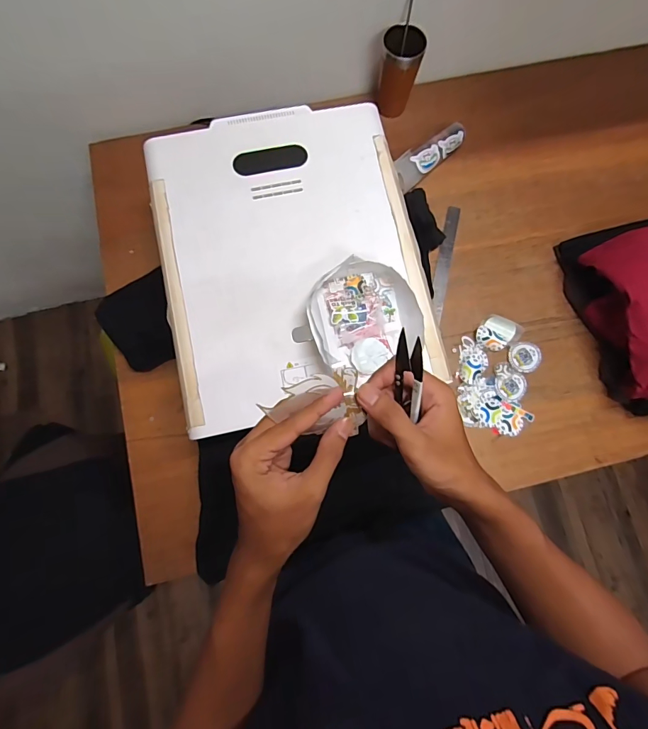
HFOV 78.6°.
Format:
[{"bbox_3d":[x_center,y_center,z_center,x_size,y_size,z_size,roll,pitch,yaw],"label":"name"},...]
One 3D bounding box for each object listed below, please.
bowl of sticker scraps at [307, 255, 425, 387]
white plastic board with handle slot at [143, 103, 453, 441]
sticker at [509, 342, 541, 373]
[{"bbox_3d":[0.058,-0.072,0.583,0.161,0.049,0.155,-11,78,-4],"label":"bowl of sticker scraps"},{"bbox_3d":[-0.053,-0.180,0.623,0.399,0.022,0.496,-12,78,-4],"label":"white plastic board with handle slot"},{"bbox_3d":[0.393,-0.014,0.770,0.061,0.013,0.057,0,78,-1],"label":"sticker"}]

